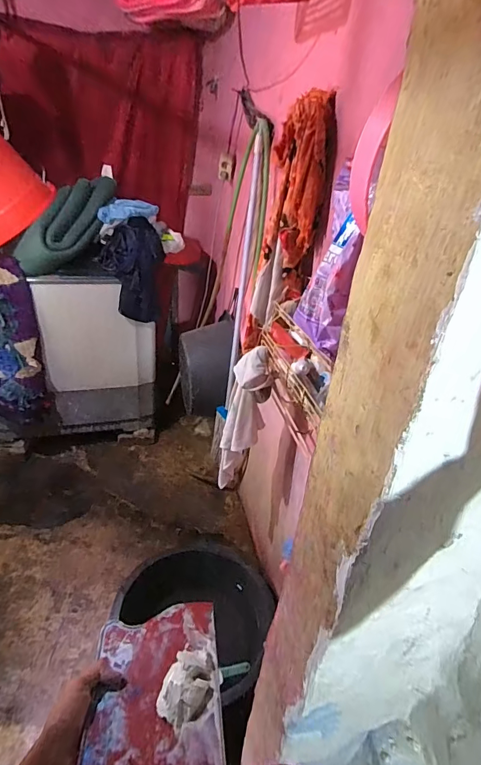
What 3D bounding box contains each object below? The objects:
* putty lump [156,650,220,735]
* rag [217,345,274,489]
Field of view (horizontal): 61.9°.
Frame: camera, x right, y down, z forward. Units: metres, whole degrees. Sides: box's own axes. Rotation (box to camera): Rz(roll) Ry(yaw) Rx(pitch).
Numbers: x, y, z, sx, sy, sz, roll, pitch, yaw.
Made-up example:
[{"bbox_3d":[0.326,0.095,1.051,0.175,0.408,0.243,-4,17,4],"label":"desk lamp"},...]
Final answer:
[{"bbox_3d":[-0.059,0.347,0.462,0.055,0.022,0.078,22,36,23],"label":"putty lump"},{"bbox_3d":[0.011,0.117,1.147,0.120,0.454,0.084,6,33,1],"label":"rag"}]

